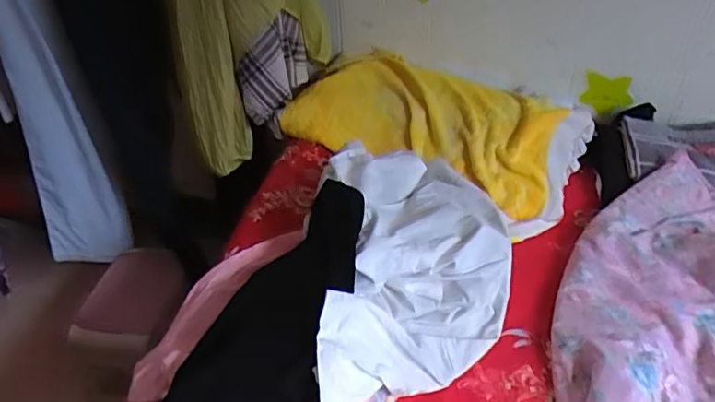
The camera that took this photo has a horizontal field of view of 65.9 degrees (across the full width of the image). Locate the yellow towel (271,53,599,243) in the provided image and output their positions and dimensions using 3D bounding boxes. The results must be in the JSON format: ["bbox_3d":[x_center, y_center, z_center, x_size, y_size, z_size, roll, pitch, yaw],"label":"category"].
[{"bbox_3d":[0.142,-0.118,1.060,0.571,0.131,0.392,8,42,11],"label":"yellow towel"}]

